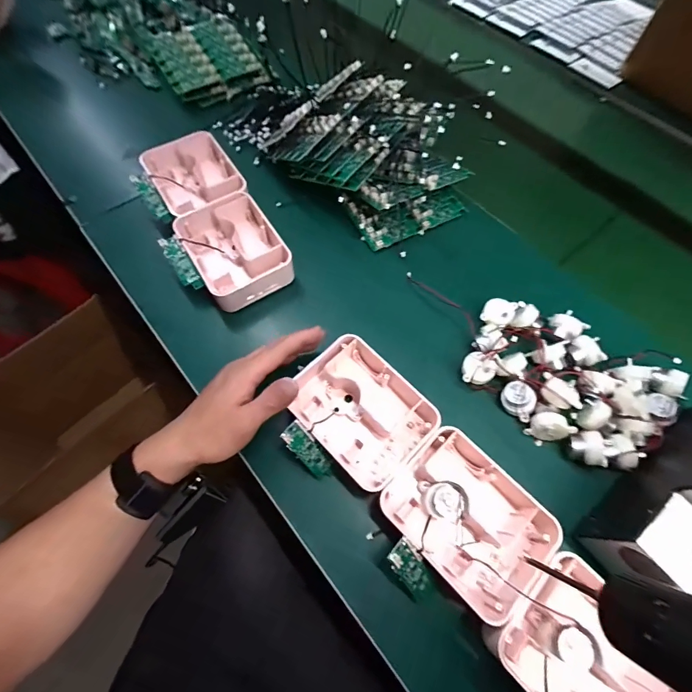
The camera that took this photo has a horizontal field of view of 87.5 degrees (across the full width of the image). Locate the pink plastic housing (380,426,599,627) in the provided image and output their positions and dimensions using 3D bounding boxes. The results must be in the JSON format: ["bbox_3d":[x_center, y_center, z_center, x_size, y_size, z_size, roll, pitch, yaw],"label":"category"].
[{"bbox_3d":[0.113,0.153,0.315,0.100,0.046,0.147,-40,71,-20],"label":"pink plastic housing"}]

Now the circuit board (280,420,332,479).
[{"bbox_3d":[-0.034,0.097,0.332,0.021,0.007,0.064,-42,114,-21],"label":"circuit board"}]

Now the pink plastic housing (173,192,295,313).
[{"bbox_3d":[-0.133,-0.113,0.439,0.102,0.052,0.130,-29,68,-16],"label":"pink plastic housing"}]

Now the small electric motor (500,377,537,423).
[{"bbox_3d":[0.176,0.054,0.369,0.028,0.023,0.038,27,101,51],"label":"small electric motor"}]

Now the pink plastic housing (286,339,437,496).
[{"bbox_3d":[0.016,0.061,0.354,0.128,0.045,0.104,38,68,16],"label":"pink plastic housing"}]

